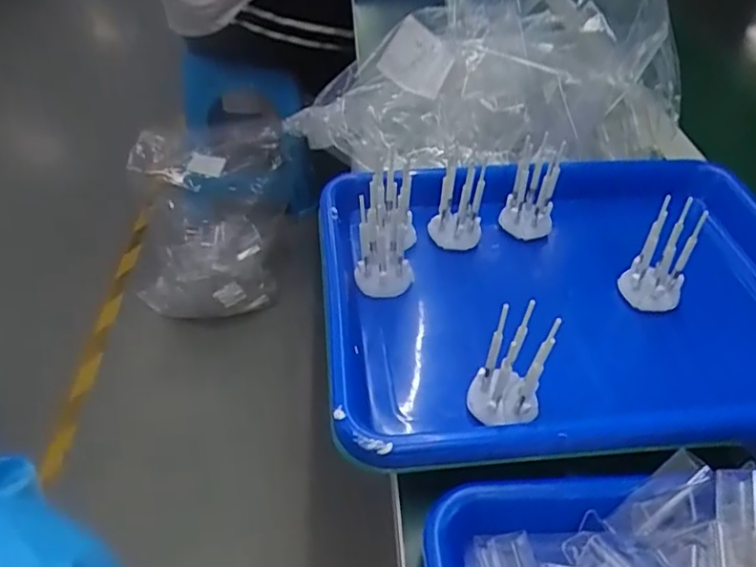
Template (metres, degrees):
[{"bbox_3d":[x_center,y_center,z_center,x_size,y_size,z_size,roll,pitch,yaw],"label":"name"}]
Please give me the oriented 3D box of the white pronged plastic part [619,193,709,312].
[{"bbox_3d":[0.188,-0.018,0.402,0.038,0.074,0.012,20,19,18],"label":"white pronged plastic part"}]

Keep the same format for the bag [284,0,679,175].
[{"bbox_3d":[0.106,-0.192,0.528,0.323,0.129,0.143,-8,44,-12],"label":"bag"}]

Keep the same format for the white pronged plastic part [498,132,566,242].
[{"bbox_3d":[0.115,-0.070,0.452,0.035,0.075,0.018,16,27,18],"label":"white pronged plastic part"}]

